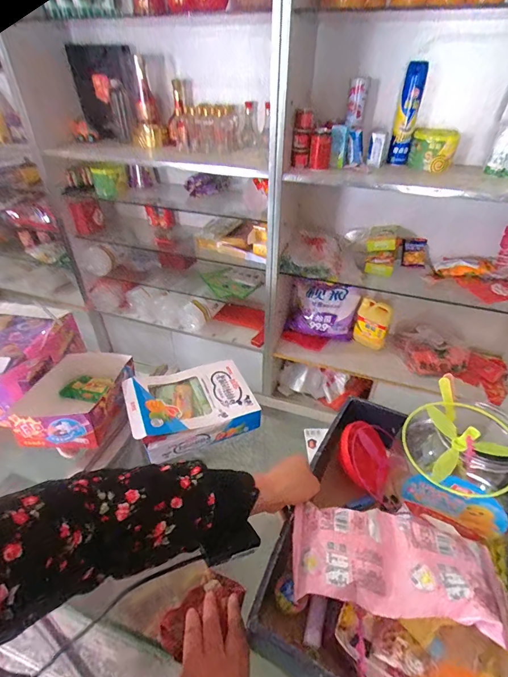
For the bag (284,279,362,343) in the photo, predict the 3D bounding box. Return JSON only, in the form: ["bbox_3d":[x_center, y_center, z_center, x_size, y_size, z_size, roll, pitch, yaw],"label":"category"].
[{"bbox_3d":[0.311,-0.127,1.624,0.309,0.242,0.093,6,38,8],"label":"bag"}]

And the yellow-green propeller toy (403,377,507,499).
[{"bbox_3d":[0.259,0.134,0.448,0.125,0.087,0.130,-25,44,-29],"label":"yellow-green propeller toy"}]

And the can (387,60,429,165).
[{"bbox_3d":[0.469,-0.683,1.098,0.067,0.255,0.057,13,39,16],"label":"can"}]

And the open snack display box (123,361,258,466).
[{"bbox_3d":[-0.114,0.124,0.682,0.232,0.077,0.169,-15,40,-18],"label":"open snack display box"}]

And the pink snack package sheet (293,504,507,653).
[{"bbox_3d":[0.170,0.262,0.428,0.240,0.040,0.125,7,38,10],"label":"pink snack package sheet"}]

